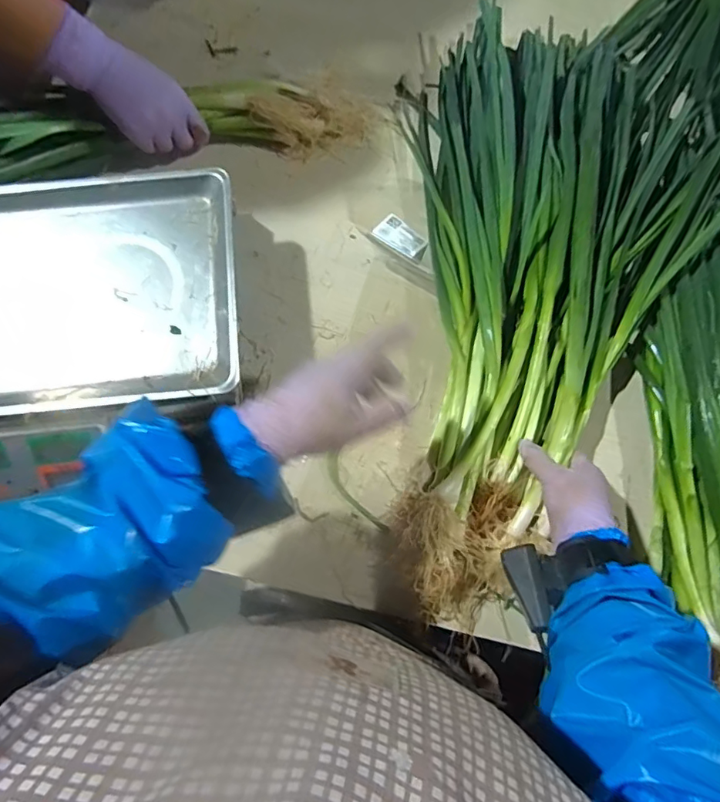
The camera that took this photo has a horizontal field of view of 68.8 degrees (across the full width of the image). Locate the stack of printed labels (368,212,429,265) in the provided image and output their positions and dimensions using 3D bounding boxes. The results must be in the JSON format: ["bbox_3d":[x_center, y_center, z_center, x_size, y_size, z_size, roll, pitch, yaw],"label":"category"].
[{"bbox_3d":[0.051,-0.200,0.642,0.066,0.015,0.041,35,78,9],"label":"stack of printed labels"}]

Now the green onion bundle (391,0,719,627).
[{"bbox_3d":[0.196,-0.124,0.591,0.387,0.065,0.712,19,76,5],"label":"green onion bundle"}]

